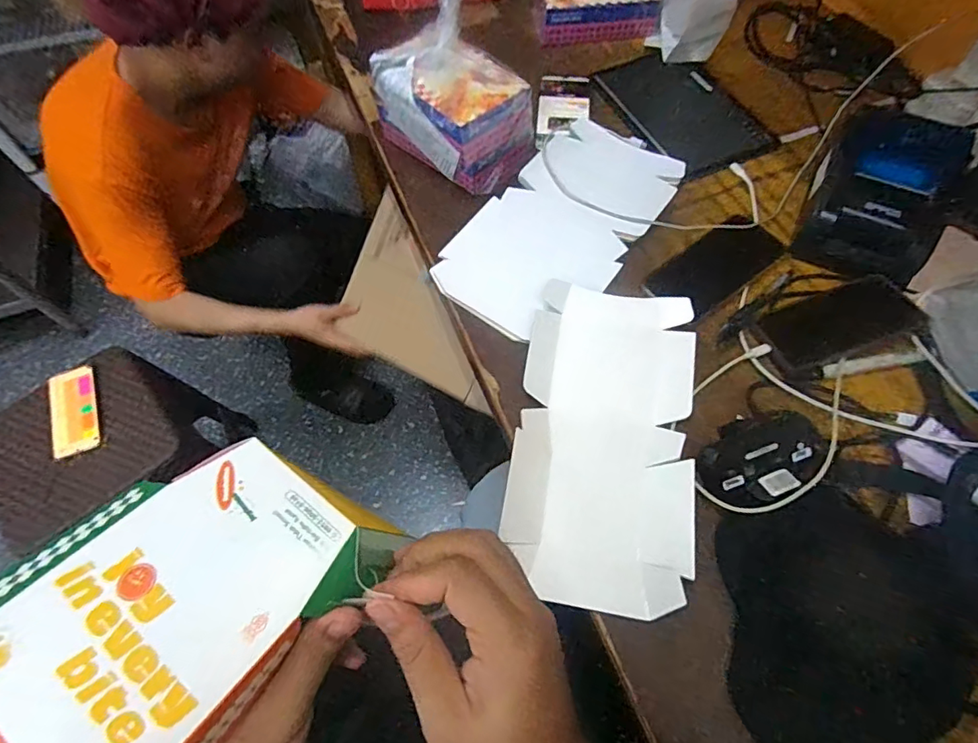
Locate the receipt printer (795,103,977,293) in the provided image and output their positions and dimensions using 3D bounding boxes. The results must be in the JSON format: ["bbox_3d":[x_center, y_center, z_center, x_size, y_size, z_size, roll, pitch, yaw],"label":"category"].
[{"bbox_3d":[0.440,-0.198,0.582,0.122,0.099,0.161,24,65,13],"label":"receipt printer"}]

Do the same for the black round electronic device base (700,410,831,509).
[{"bbox_3d":[0.255,0.082,0.479,0.122,0.029,0.073,-24,64,-11],"label":"black round electronic device base"}]

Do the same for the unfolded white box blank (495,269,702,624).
[{"bbox_3d":[0.114,0.061,0.510,0.171,0.029,0.318,9,63,6],"label":"unfolded white box blank"}]

